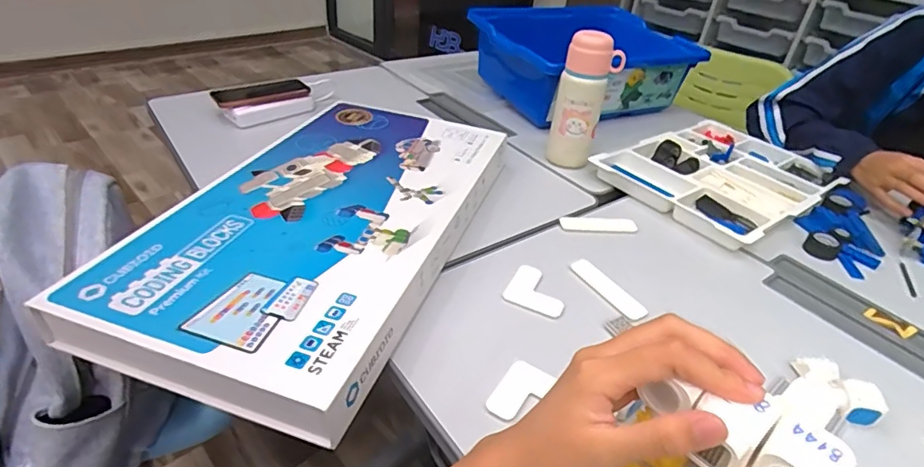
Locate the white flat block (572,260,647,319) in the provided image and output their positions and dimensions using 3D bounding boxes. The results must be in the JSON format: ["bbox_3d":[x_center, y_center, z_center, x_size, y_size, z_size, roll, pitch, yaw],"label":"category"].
[{"bbox_3d":[0.174,0.066,0.621,0.032,0.005,0.104,-18,41,-29],"label":"white flat block"}]

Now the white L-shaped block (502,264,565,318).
[{"bbox_3d":[0.089,0.066,0.594,0.067,0.007,0.061,20,38,19],"label":"white L-shaped block"}]

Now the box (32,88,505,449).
[{"bbox_3d":[-0.155,-0.023,0.641,0.304,0.057,0.558,14,36,11],"label":"box"}]

